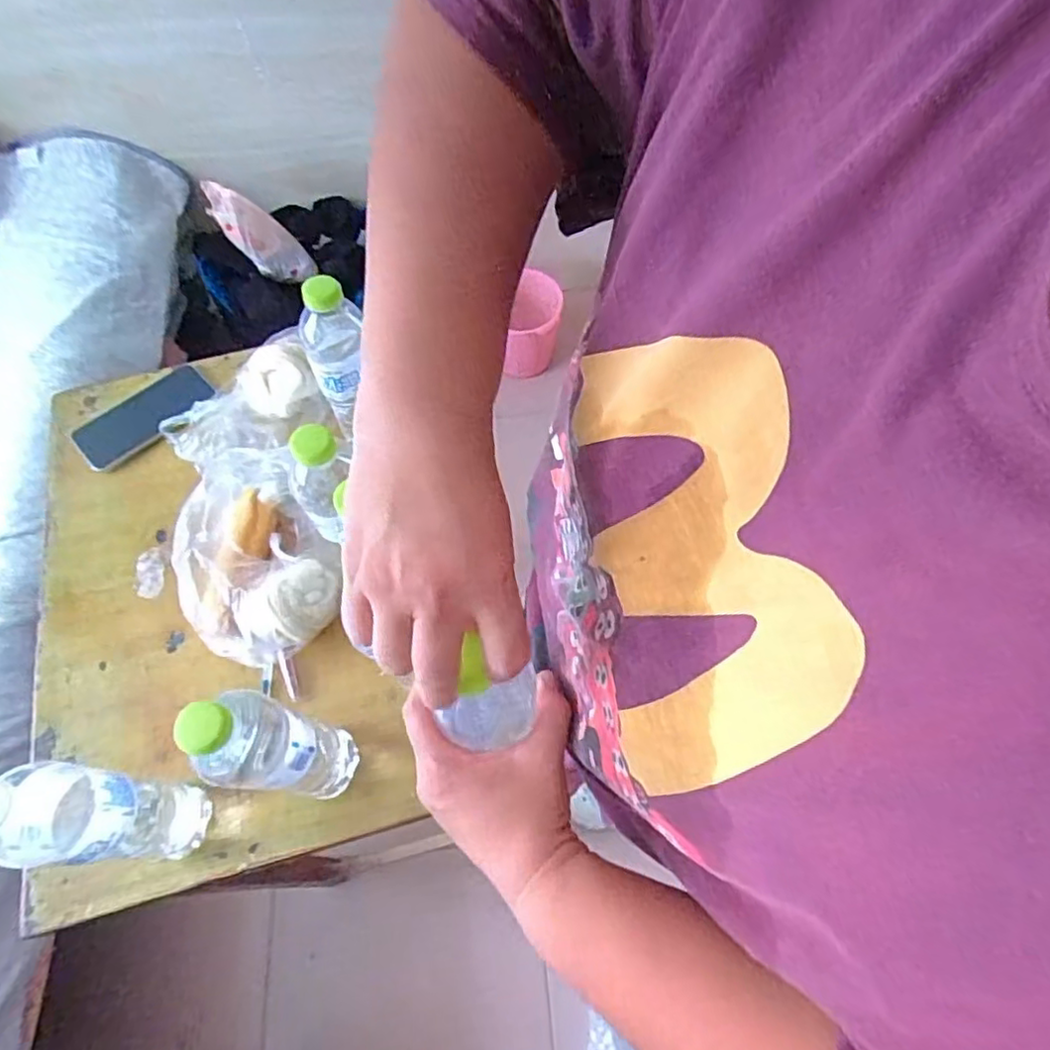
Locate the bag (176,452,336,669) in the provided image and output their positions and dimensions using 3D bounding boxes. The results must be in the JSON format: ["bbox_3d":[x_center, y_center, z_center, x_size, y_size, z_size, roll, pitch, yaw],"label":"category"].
[{"bbox_3d":[-0.271,0.022,0.650,0.142,0.084,0.224,-21,63,-8],"label":"bag"}]

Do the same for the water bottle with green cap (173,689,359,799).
[{"bbox_3d":[-0.177,0.174,0.490,0.052,0.226,0.050,-1,62,2],"label":"water bottle with green cap"}]

